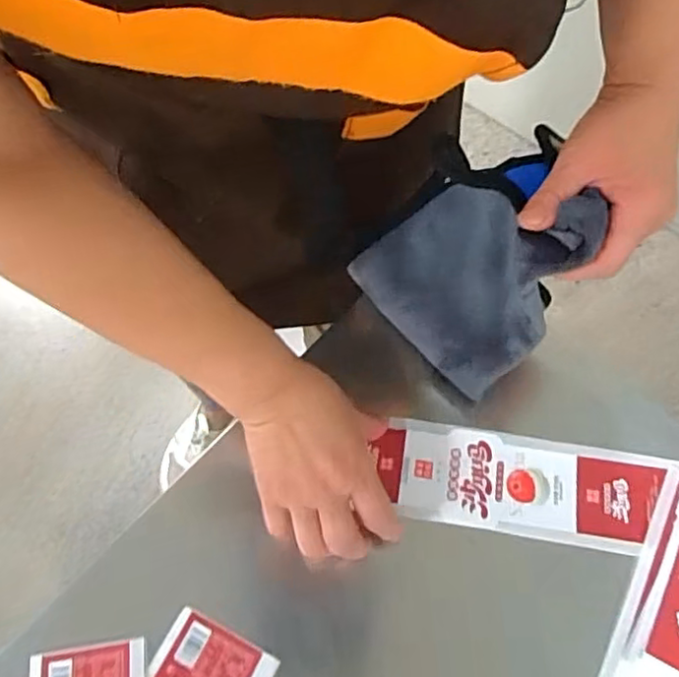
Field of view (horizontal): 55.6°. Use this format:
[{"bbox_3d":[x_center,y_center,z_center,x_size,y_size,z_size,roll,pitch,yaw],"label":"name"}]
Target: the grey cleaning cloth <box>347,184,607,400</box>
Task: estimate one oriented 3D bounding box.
[{"bbox_3d":[0.084,-0.055,0.446,0.073,0.172,0.145,-38,72,-18],"label":"grey cleaning cloth"}]

